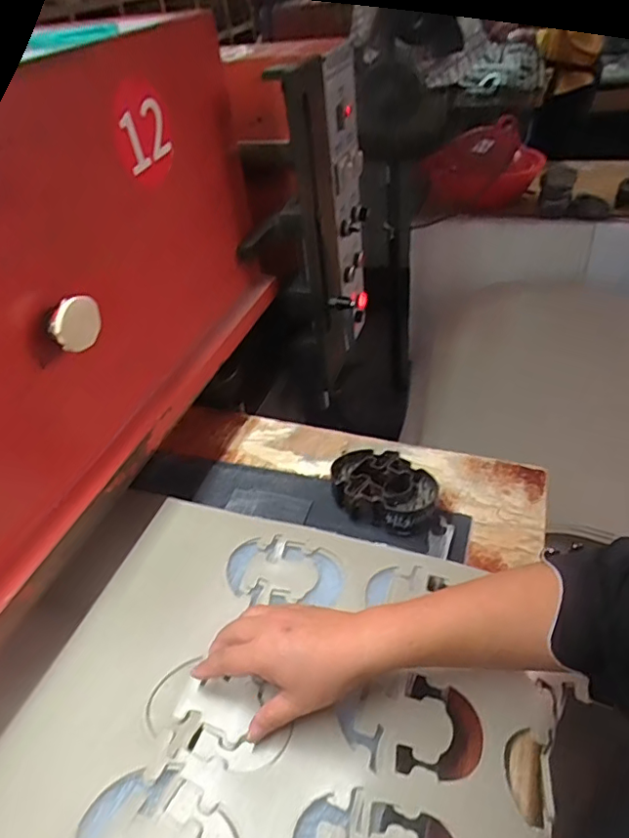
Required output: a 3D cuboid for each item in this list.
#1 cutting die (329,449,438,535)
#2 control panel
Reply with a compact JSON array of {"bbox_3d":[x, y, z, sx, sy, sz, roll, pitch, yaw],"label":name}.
[{"bbox_3d":[0.082,0.086,0.666,0.125,0.046,0.089,18,47,28],"label":"cutting die"},{"bbox_3d":[0.034,-0.318,0.942,0.081,0.489,0.262,3,41,14],"label":"control panel"}]

